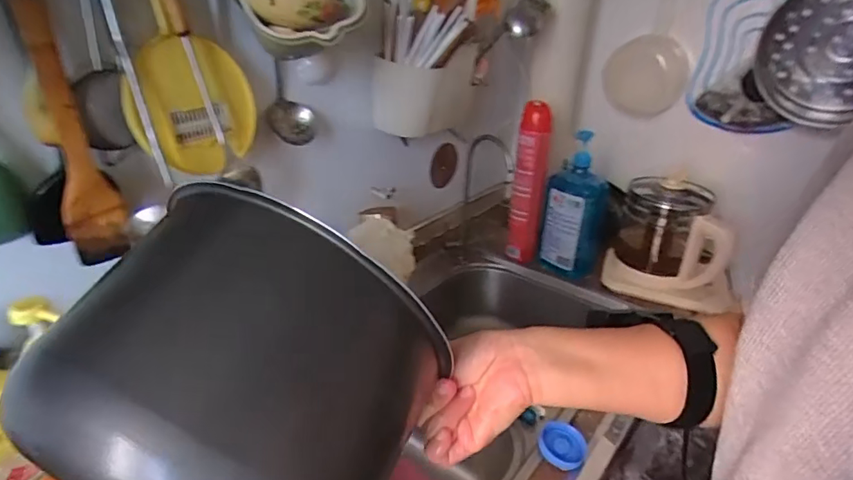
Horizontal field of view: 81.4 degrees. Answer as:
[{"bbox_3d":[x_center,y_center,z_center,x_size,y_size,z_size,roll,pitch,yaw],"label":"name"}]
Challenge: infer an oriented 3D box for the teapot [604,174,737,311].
[{"bbox_3d":[0.474,-0.002,0.963,0.203,0.215,0.152,9,27,14],"label":"teapot"}]

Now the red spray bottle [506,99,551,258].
[{"bbox_3d":[0.209,-0.110,1.010,0.059,0.319,0.056,12,28,20],"label":"red spray bottle"}]

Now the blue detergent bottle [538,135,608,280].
[{"bbox_3d":[0.297,-0.059,0.999,0.117,0.298,0.090,10,27,15],"label":"blue detergent bottle"}]

